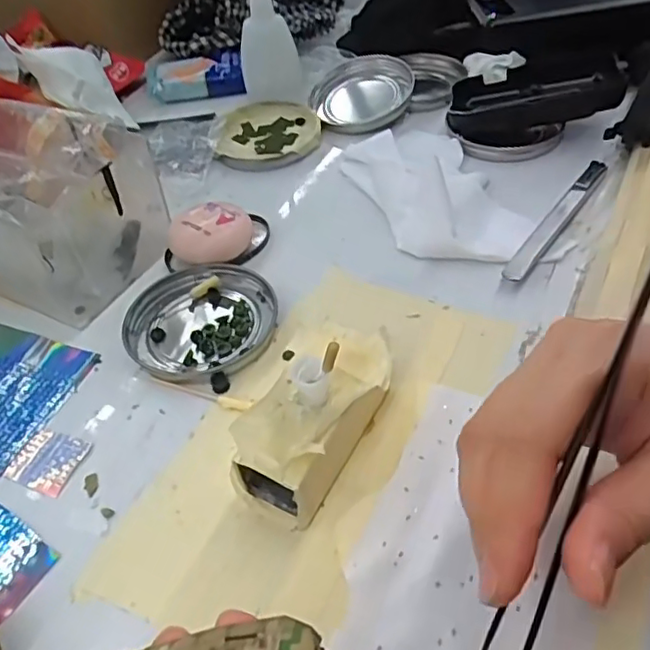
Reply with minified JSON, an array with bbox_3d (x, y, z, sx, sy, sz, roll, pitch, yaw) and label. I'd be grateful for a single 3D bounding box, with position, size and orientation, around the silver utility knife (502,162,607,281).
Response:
[{"bbox_3d":[0.135,-0.062,0.357,0.013,0.007,0.127,27,56,27],"label":"silver utility knife"}]

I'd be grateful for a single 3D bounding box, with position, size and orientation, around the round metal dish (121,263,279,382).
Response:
[{"bbox_3d":[-0.066,-0.003,0.326,0.075,0.008,0.074,-4,46,4],"label":"round metal dish"}]

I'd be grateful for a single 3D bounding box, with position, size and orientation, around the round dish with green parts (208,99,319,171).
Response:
[{"bbox_3d":[-0.042,-0.143,0.456,0.076,0.014,0.092,-5,47,2],"label":"round dish with green parts"}]

